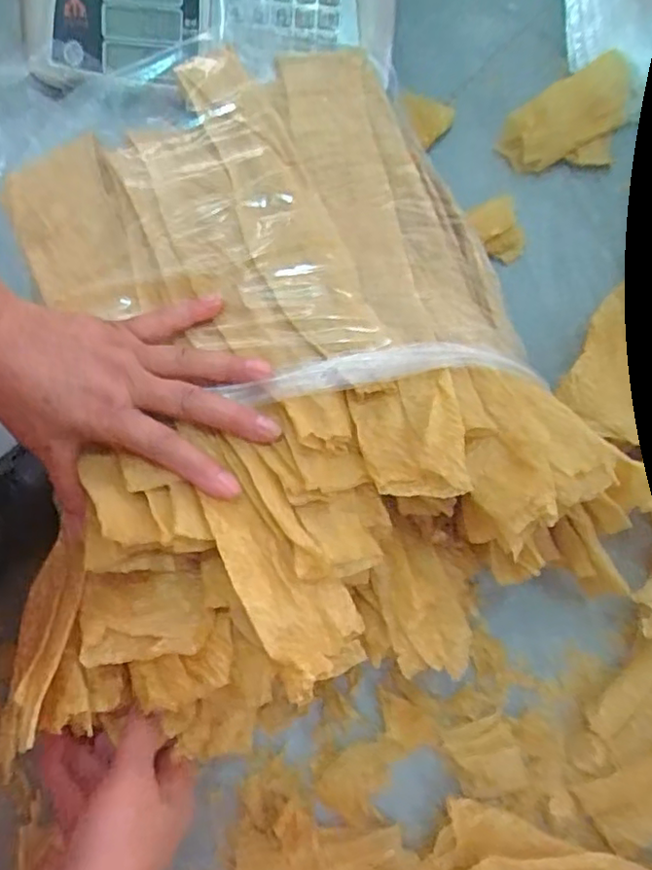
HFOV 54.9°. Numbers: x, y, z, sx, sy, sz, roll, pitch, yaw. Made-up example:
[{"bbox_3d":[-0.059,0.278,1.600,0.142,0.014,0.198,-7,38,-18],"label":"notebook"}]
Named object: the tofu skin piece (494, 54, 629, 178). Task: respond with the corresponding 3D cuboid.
[{"bbox_3d":[0.234,-0.290,0.593,0.135,0.053,0.073,-31,78,-9],"label":"tofu skin piece"}]

